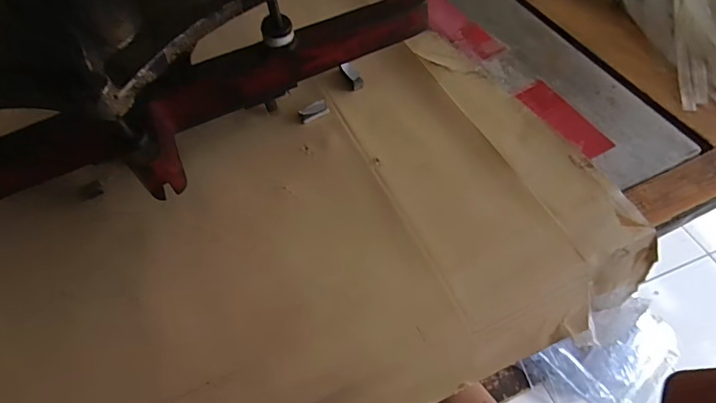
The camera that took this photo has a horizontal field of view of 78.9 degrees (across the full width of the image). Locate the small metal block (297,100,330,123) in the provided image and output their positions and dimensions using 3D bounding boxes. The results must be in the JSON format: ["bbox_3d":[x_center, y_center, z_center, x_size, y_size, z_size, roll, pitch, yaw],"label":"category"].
[{"bbox_3d":[-0.039,-0.080,0.386,0.025,0.008,0.015,-21,56,-8],"label":"small metal block"}]

